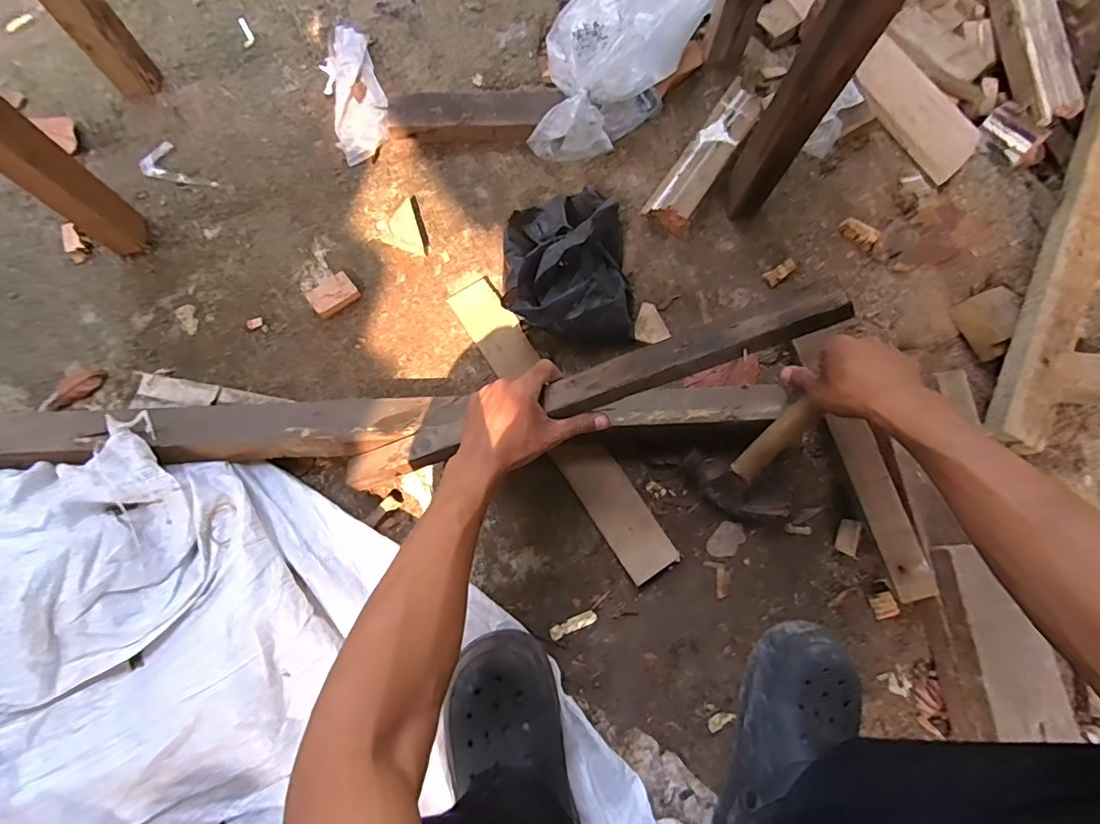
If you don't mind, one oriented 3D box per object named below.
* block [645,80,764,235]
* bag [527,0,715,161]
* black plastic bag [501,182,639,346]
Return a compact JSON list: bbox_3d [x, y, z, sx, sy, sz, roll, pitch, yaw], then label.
[{"bbox_3d":[0.226,-0.364,0.744,0.068,0.045,0.260,33,77,6],"label":"block"},{"bbox_3d":[0.089,-0.501,0.732,0.168,0.126,0.331,27,77,5],"label":"bag"},{"bbox_3d":[0.027,-0.188,0.650,0.161,0.124,0.188,-1,76,-2],"label":"black plastic bag"}]

